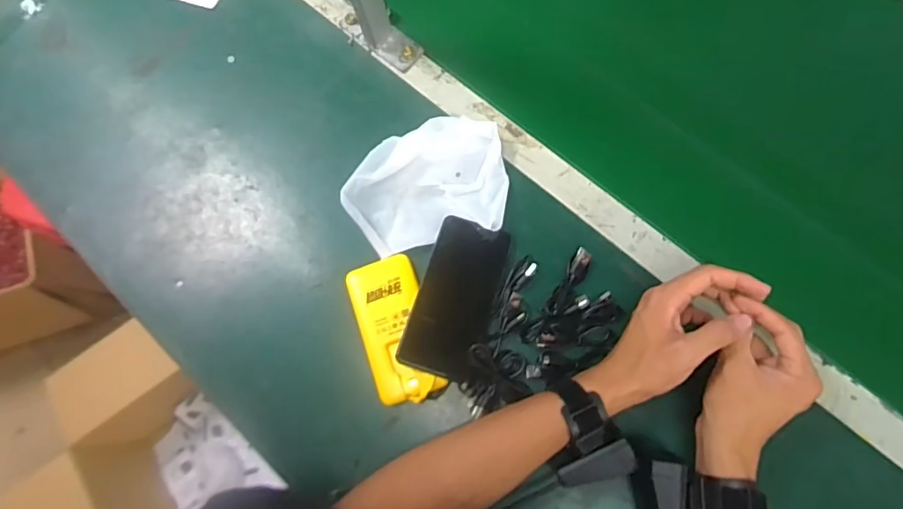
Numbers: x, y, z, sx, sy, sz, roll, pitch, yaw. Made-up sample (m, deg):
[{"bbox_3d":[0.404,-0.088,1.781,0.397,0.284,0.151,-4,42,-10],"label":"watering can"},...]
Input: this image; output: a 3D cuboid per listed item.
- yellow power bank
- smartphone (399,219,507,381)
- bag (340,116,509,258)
[{"bbox_3d":[-0.058,0.074,0.516,0.069,0.033,0.144,-18,74,0],"label":"yellow power bank"},{"bbox_3d":[0.006,0.042,0.511,0.076,0.008,0.156,16,76,9],"label":"smartphone"},{"bbox_3d":[-0.025,-0.072,0.546,0.169,0.051,0.124,-12,75,-1],"label":"bag"}]

